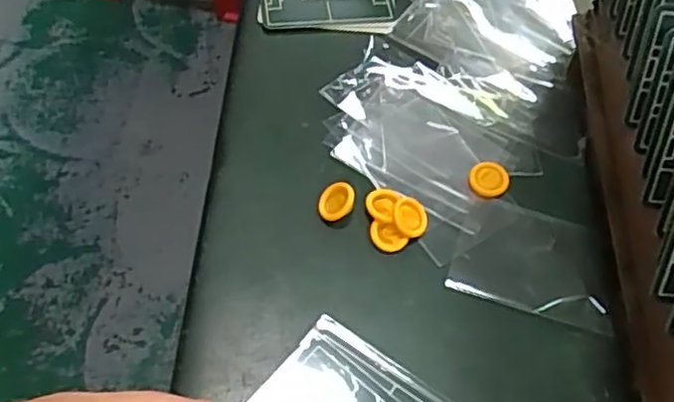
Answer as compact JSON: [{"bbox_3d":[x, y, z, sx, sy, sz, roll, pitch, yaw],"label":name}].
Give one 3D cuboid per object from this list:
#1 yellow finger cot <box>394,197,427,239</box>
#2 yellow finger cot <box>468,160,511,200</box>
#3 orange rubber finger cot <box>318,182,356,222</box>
[{"bbox_3d":[0.037,0.009,0.332,0.017,0.010,0.019,12,58,4],"label":"yellow finger cot"},{"bbox_3d":[0.081,-0.012,0.351,0.021,0.006,0.020,8,57,2],"label":"yellow finger cot"},{"bbox_3d":[0.000,0.000,0.334,0.018,0.004,0.021,16,80,35],"label":"orange rubber finger cot"}]

